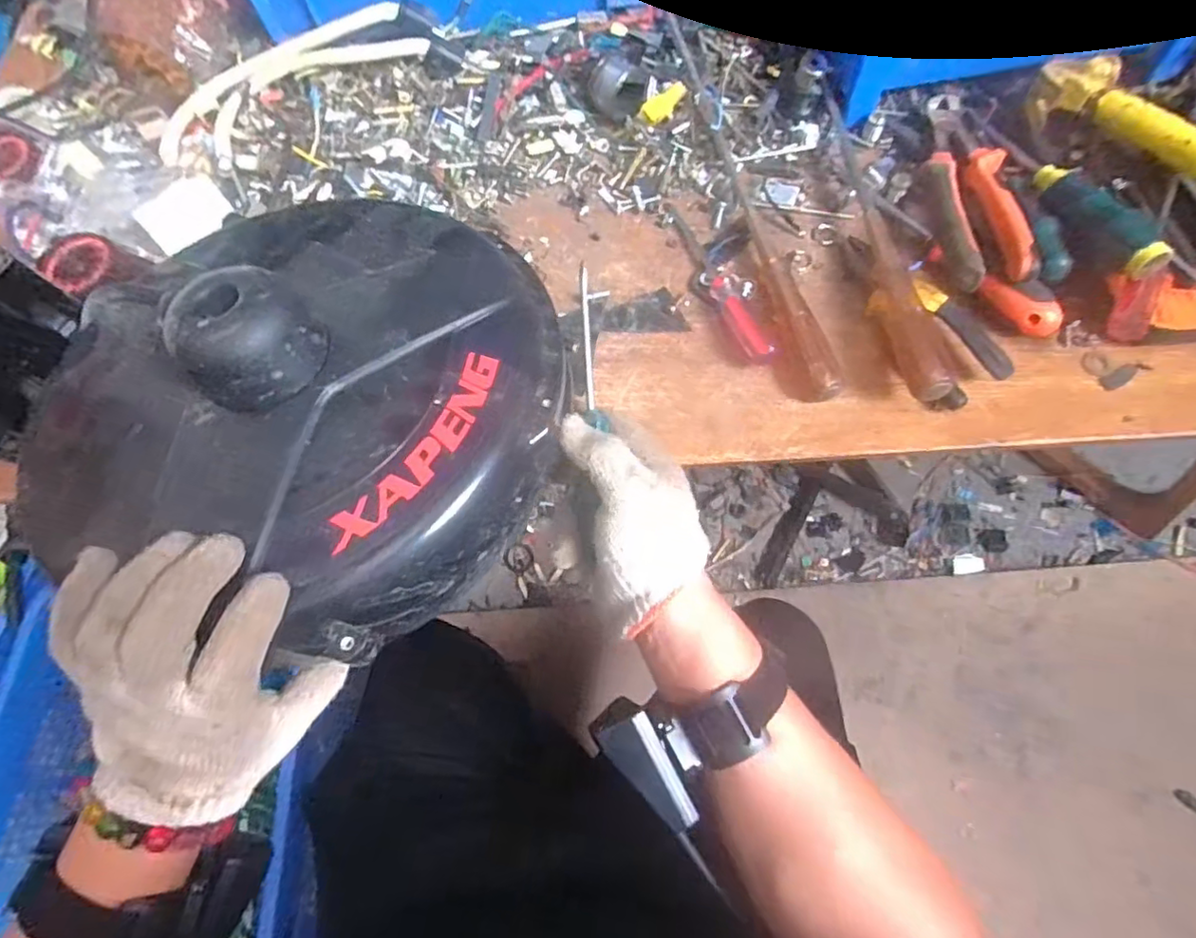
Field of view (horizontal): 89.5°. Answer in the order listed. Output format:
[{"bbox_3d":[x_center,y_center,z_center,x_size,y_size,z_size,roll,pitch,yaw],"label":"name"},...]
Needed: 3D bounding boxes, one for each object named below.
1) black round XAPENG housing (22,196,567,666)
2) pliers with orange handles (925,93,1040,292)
[{"bbox_3d":[-0.176,-0.054,0.332,0.294,0.073,0.276,-1,68,3],"label":"black round XAPENG housing"},{"bbox_3d":[0.282,-0.215,0.460,0.058,0.040,0.205,4,68,5],"label":"pliers with orange handles"}]

